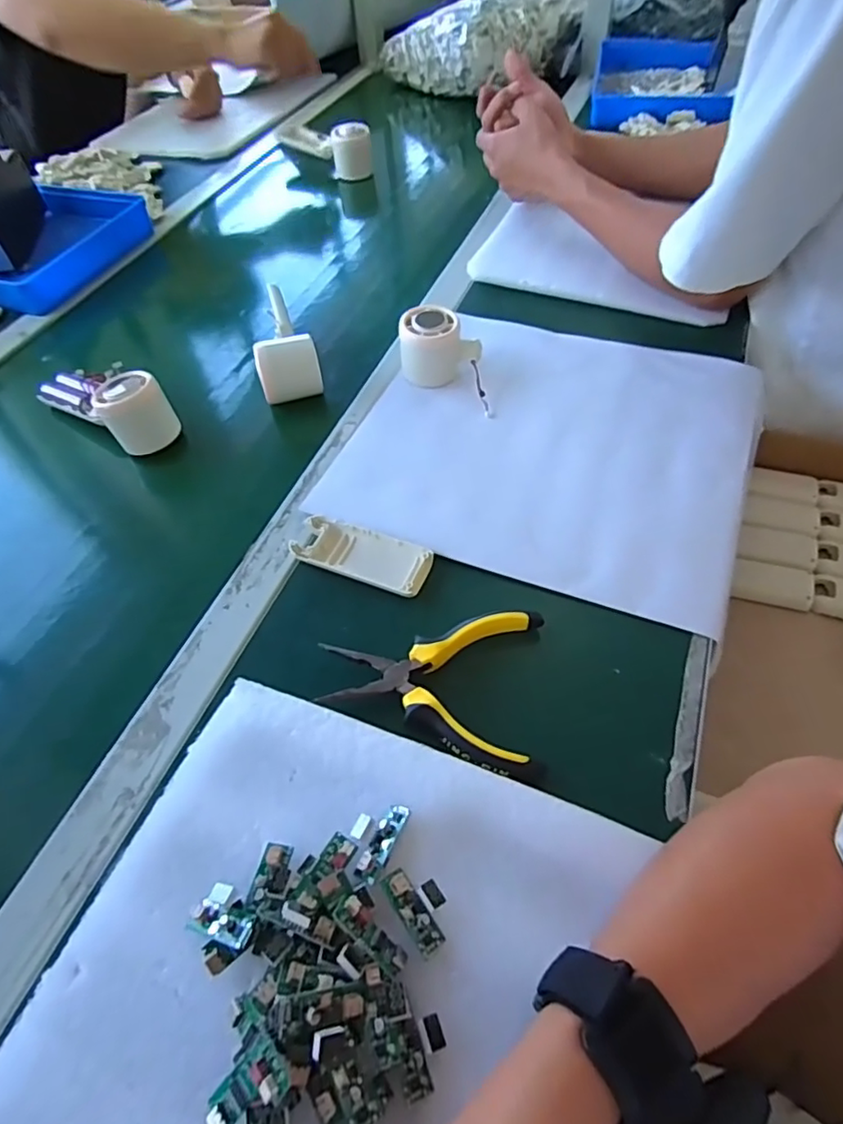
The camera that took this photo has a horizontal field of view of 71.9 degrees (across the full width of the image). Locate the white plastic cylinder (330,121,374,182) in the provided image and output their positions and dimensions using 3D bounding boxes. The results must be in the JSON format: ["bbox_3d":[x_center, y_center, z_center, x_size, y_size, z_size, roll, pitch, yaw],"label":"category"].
[{"bbox_3d":[-0.101,-0.597,0.844,0.062,0.061,0.058,-9,53,-2],"label":"white plastic cylinder"}]

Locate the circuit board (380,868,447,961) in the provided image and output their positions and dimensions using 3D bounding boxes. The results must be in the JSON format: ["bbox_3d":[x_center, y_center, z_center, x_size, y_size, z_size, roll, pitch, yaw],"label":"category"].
[{"bbox_3d":[0.000,0.165,0.280,0.023,0.007,0.039,-31,57,-18],"label":"circuit board"}]

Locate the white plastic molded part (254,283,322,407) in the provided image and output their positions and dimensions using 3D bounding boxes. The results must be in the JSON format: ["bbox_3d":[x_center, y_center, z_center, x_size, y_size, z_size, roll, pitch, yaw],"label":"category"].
[{"bbox_3d":[-0.135,-0.223,0.581,0.054,0.056,0.149,-11,53,-4],"label":"white plastic molded part"}]

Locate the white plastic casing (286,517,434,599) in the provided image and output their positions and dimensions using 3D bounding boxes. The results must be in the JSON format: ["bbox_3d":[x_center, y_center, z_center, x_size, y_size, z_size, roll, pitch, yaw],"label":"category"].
[{"bbox_3d":[-0.044,-0.005,0.437,0.103,0.007,0.044,19,57,17],"label":"white plastic casing"}]

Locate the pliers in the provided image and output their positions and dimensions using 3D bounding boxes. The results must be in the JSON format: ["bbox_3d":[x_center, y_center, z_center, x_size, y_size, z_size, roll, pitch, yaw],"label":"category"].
[{"bbox_3d":[0.009,0.076,0.369,0.131,0.013,0.107,3,54,6],"label":"pliers"}]

